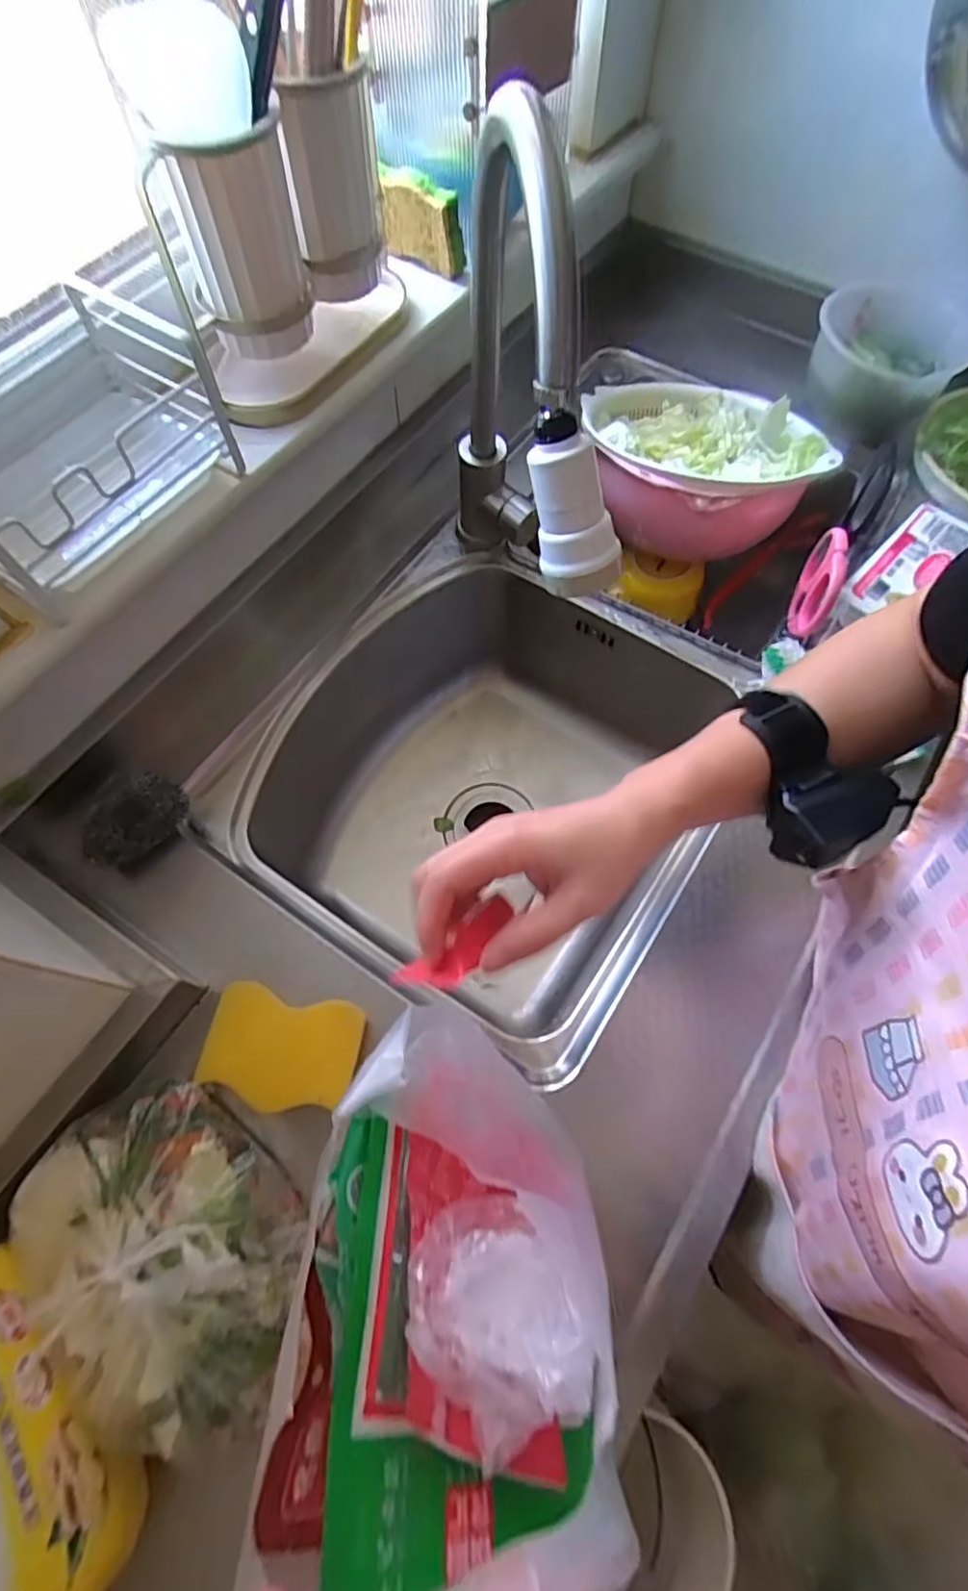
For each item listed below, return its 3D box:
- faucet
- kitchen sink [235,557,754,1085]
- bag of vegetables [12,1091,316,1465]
[{"bbox_3d":[0.026,-0.271,0.480,0.057,0.345,0.303,-12,66,-5],"label":"faucet"},{"bbox_3d":[0.005,0.005,0.659,0.373,0.205,0.402,30,69,13],"label":"kitchen sink"},{"bbox_3d":[-0.185,0.266,0.371,0.123,0.076,0.182,-39,72,-16],"label":"bag of vegetables"}]

